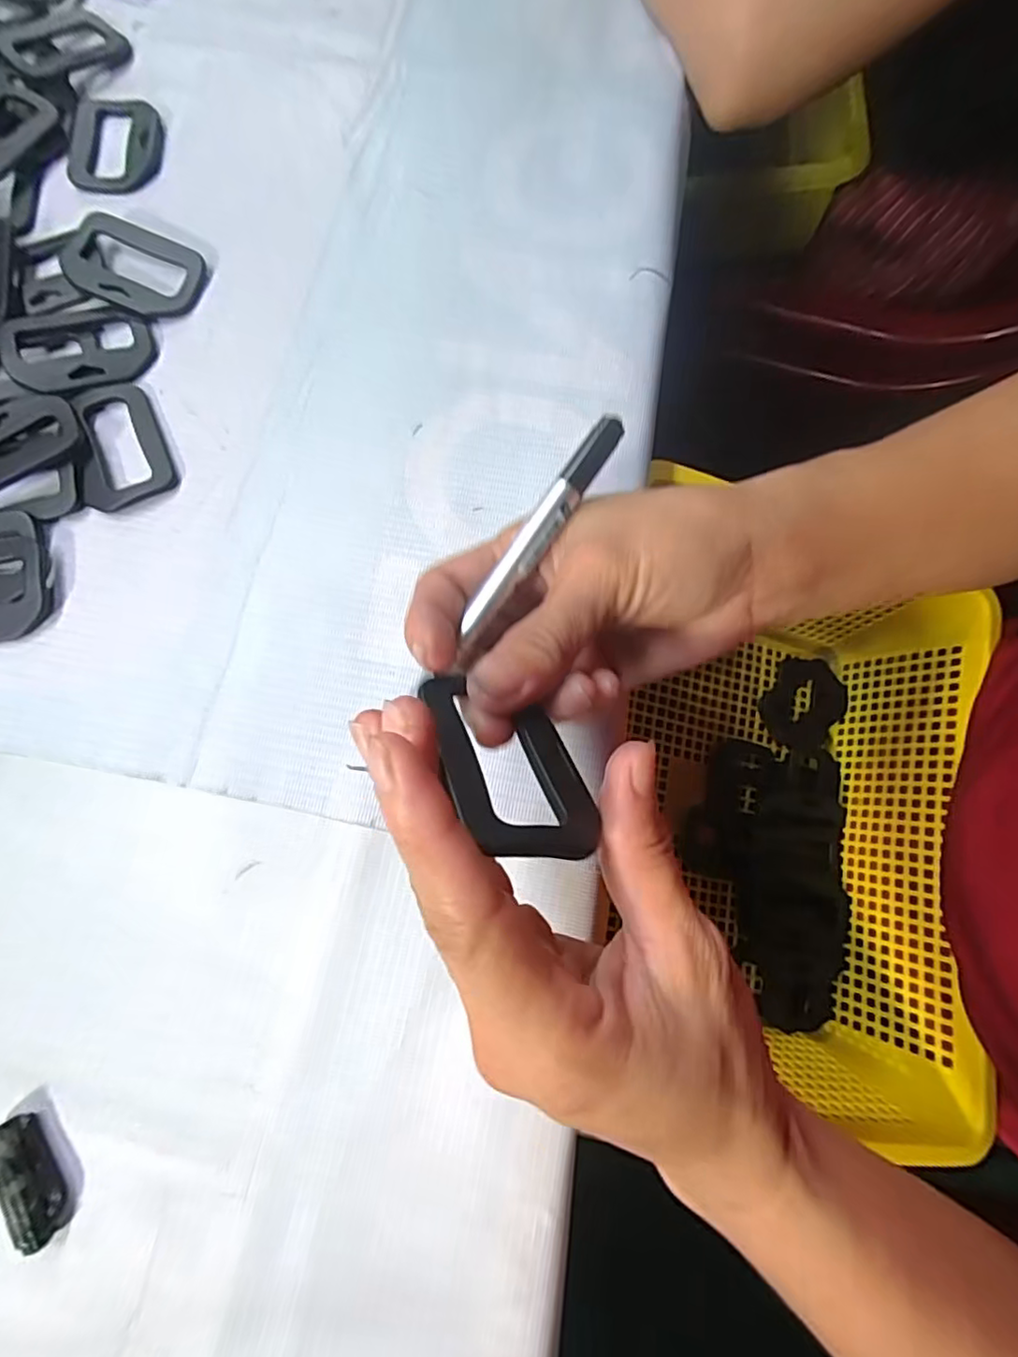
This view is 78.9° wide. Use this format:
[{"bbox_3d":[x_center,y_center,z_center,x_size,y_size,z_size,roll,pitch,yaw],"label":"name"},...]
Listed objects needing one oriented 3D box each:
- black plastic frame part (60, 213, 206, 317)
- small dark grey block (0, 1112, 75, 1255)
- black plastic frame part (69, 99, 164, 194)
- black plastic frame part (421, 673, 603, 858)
[{"bbox_3d":[-0.178,-0.194,0.293,0.059,0.012,0.042,15,75,2],"label":"black plastic frame part"},{"bbox_3d":[-0.157,0.164,0.203,0.015,0.010,0.038,-30,78,-9],"label":"small dark grey block"},{"bbox_3d":[-0.204,-0.275,0.317,0.047,0.004,0.060,-4,75,-3],"label":"black plastic frame part"},{"bbox_3d":[0.002,0.022,0.158,0.041,0.004,0.058,9,34,-28],"label":"black plastic frame part"}]

